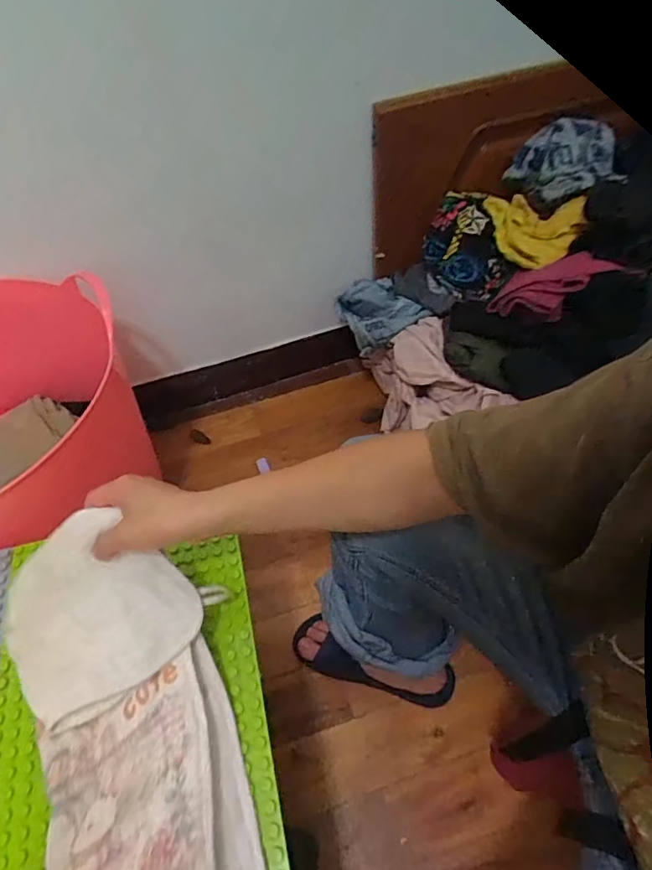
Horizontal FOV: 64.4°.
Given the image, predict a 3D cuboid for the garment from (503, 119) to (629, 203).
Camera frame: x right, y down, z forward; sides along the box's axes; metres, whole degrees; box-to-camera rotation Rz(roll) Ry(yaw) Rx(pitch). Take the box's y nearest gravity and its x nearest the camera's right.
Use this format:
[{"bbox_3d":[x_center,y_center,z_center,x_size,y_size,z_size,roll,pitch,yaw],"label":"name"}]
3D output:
[{"bbox_3d":[0.375,-0.435,0.817,0.153,0.065,0.127,5,55,8],"label":"garment"}]

